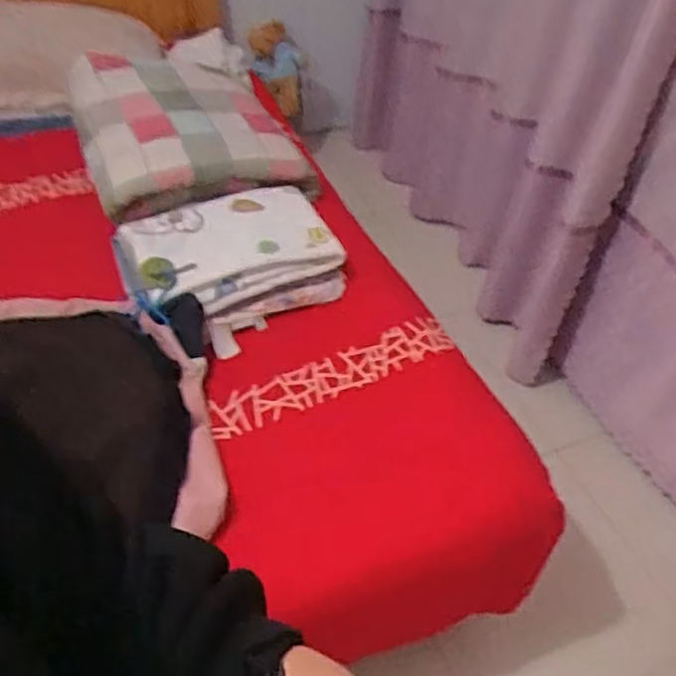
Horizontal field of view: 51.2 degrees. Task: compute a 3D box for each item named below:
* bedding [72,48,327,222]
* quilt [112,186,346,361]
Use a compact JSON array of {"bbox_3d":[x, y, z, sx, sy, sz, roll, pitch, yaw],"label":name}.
[{"bbox_3d":[-0.380,-0.543,1.813,0.527,0.239,0.404,-11,50,-15],"label":"bedding"},{"bbox_3d":[-0.246,-0.177,1.673,0.476,0.153,0.340,-23,53,-24],"label":"quilt"}]

